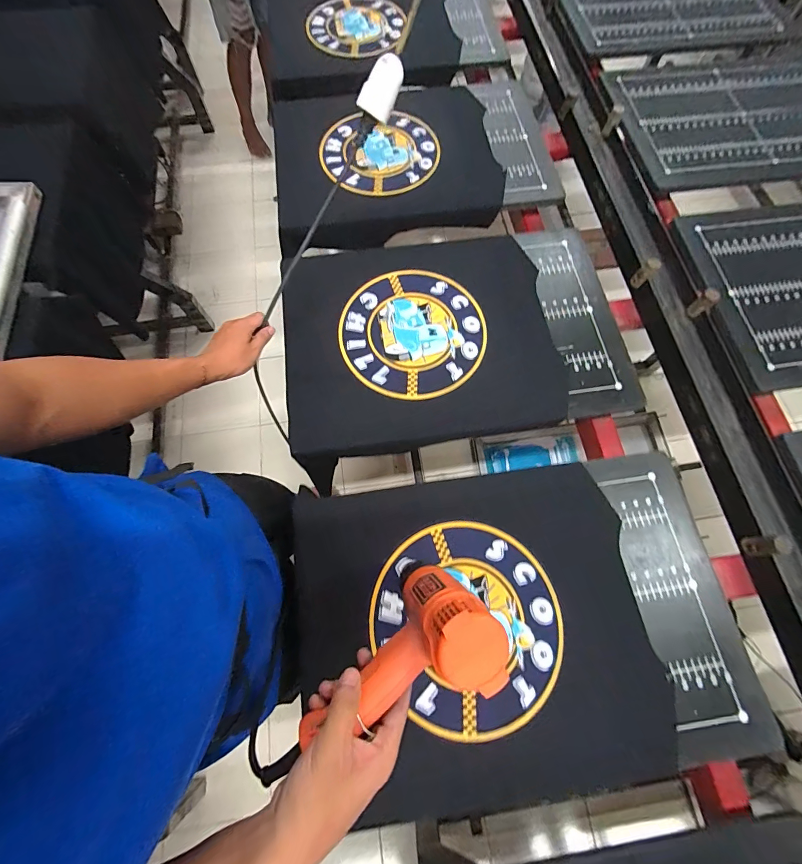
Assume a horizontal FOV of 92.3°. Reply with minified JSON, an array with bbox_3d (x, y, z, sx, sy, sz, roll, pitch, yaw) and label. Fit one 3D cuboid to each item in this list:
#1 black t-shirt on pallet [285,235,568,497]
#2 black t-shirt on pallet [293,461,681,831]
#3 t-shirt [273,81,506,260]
[{"bbox_3d":[0.029,-0.165,0.708,0.461,0.067,0.409,-9,70,-4],"label":"black t-shirt on pallet"},{"bbox_3d":[0.100,0.275,0.554,0.476,0.082,0.431,-7,76,-3],"label":"black t-shirt on pallet"},{"bbox_3d":[-0.046,-0.628,0.882,0.465,0.070,0.445,-11,68,0],"label":"t-shirt"}]

